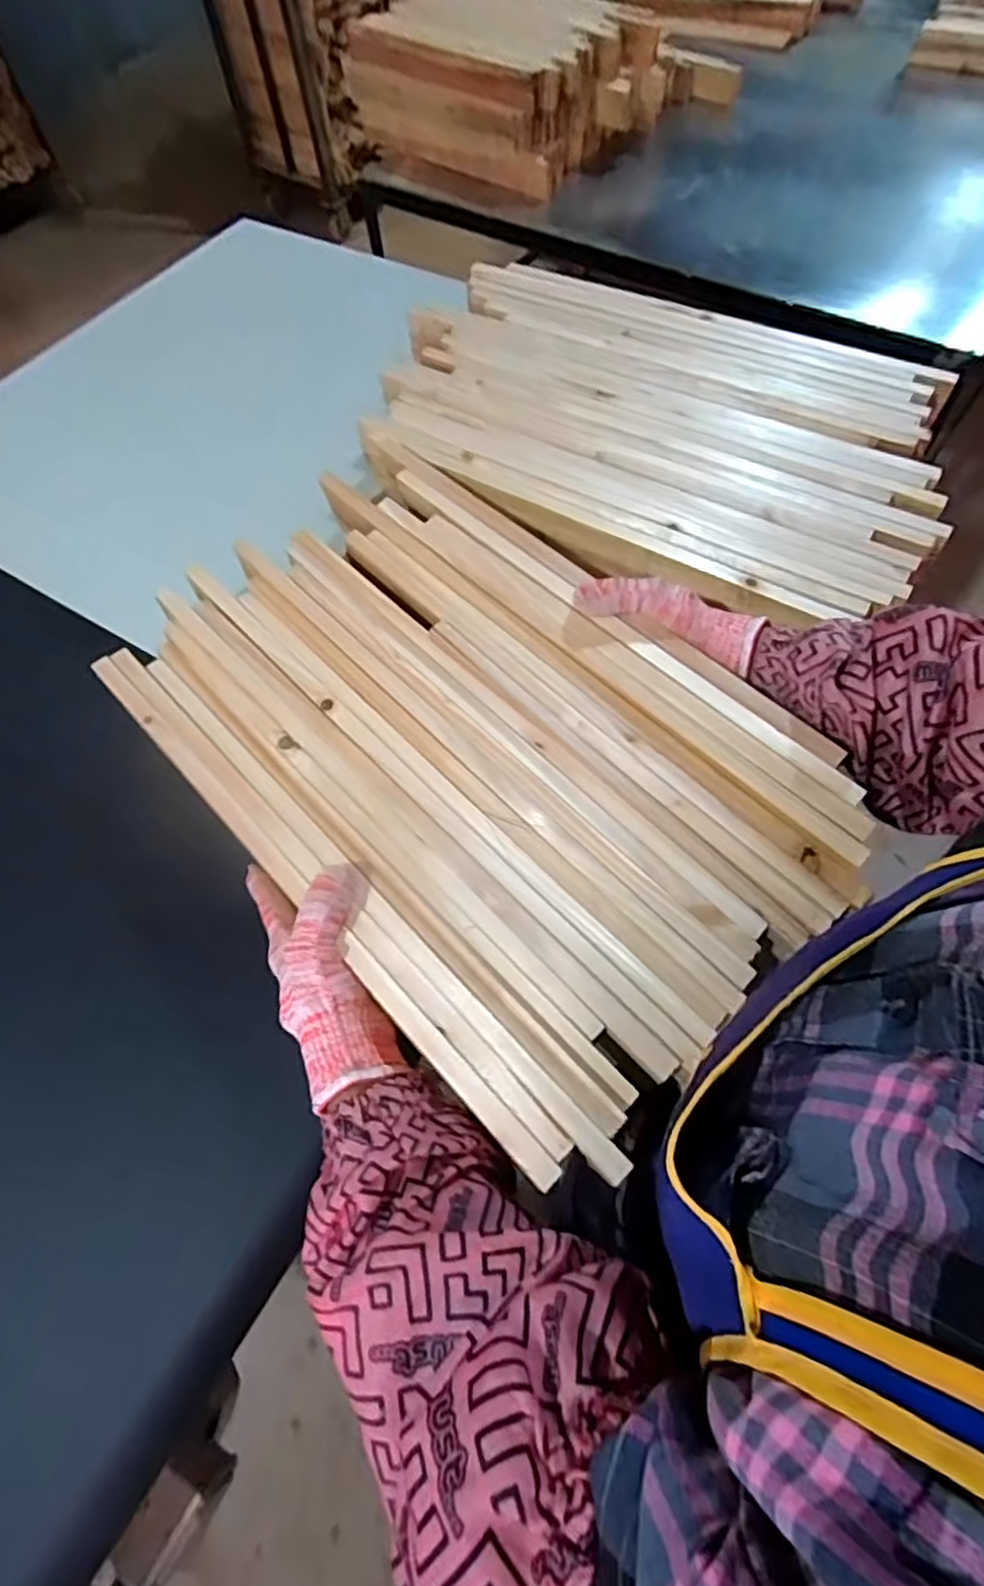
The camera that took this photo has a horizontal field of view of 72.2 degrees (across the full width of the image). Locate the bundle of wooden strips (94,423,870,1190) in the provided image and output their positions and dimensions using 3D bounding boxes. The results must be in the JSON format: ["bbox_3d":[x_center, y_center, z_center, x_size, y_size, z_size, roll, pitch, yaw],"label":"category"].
[{"bbox_3d":[-0.022,-0.047,0.482,0.316,0.037,0.502,-41,70,-17],"label":"bundle of wooden strips"}]

